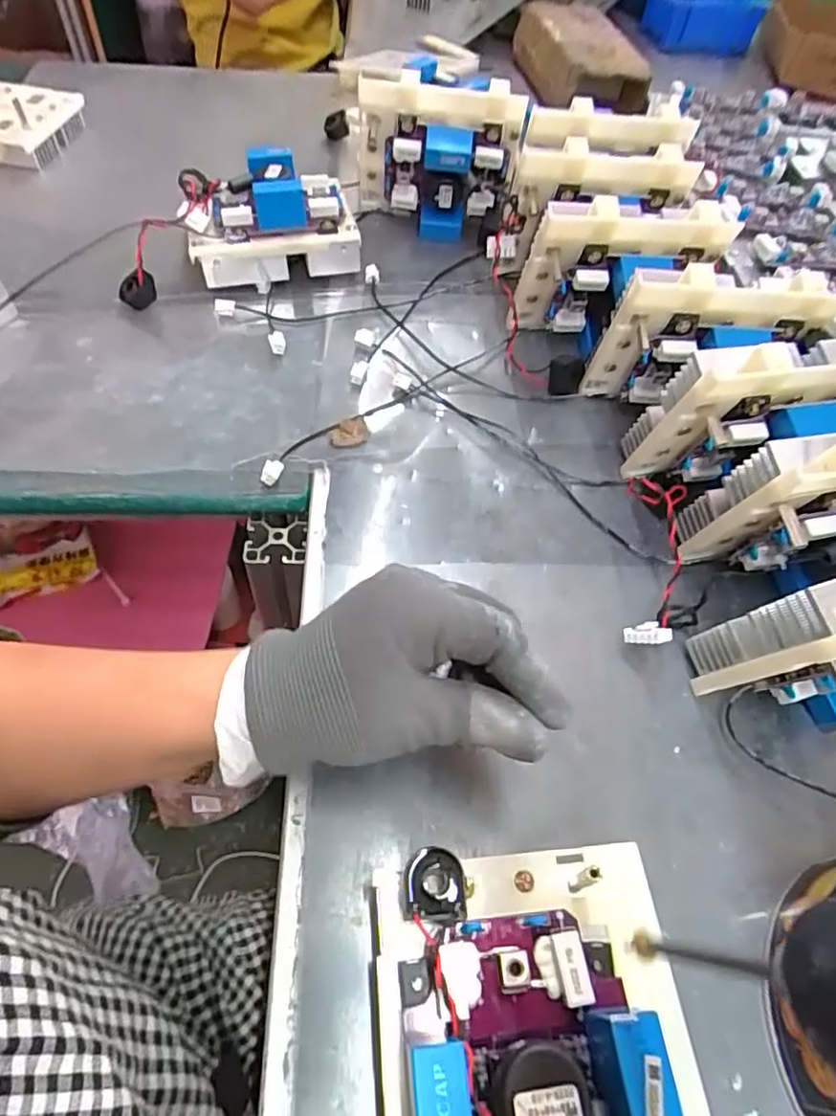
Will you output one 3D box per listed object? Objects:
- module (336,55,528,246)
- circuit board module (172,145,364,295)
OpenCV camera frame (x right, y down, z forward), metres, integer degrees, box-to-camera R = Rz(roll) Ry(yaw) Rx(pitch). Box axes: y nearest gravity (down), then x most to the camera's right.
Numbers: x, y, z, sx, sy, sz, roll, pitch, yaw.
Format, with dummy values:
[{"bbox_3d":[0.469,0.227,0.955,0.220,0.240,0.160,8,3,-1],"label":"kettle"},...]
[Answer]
[{"bbox_3d":[0.011,-0.327,0.522,0.134,0.119,0.050,20,58,9],"label":"module"},{"bbox_3d":[-0.118,-0.268,0.506,0.130,0.066,0.083,-10,58,-10],"label":"circuit board module"}]

